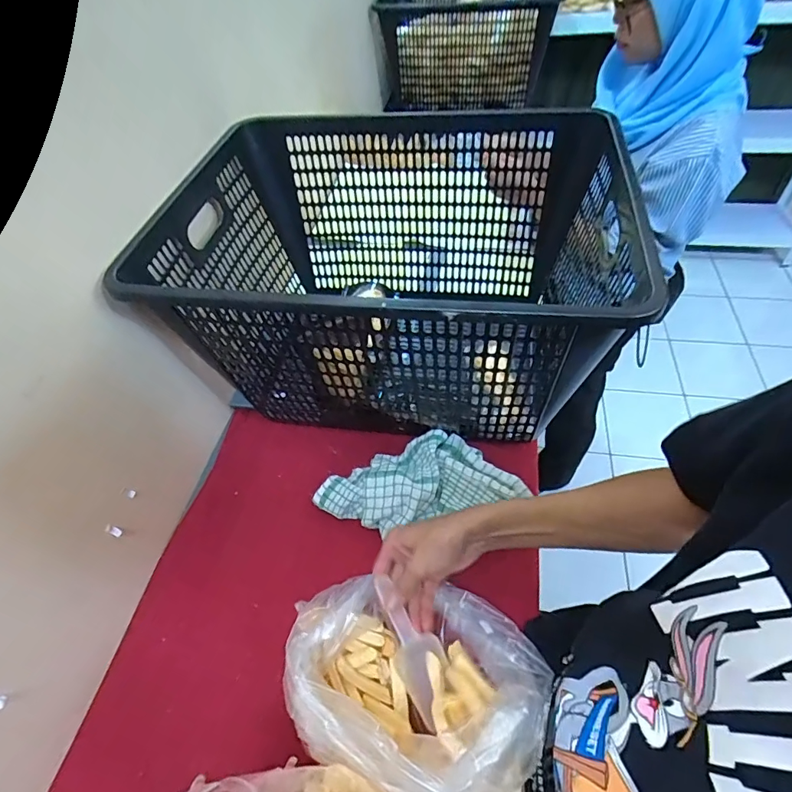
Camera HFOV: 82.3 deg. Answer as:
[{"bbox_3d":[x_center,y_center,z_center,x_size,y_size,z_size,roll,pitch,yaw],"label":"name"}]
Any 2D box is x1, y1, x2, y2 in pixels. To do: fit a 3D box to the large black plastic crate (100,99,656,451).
[{"bbox_3d":[0.000,-0.176,0.668,0.572,0.291,0.468,3,53,8],"label":"large black plastic crate"}]

